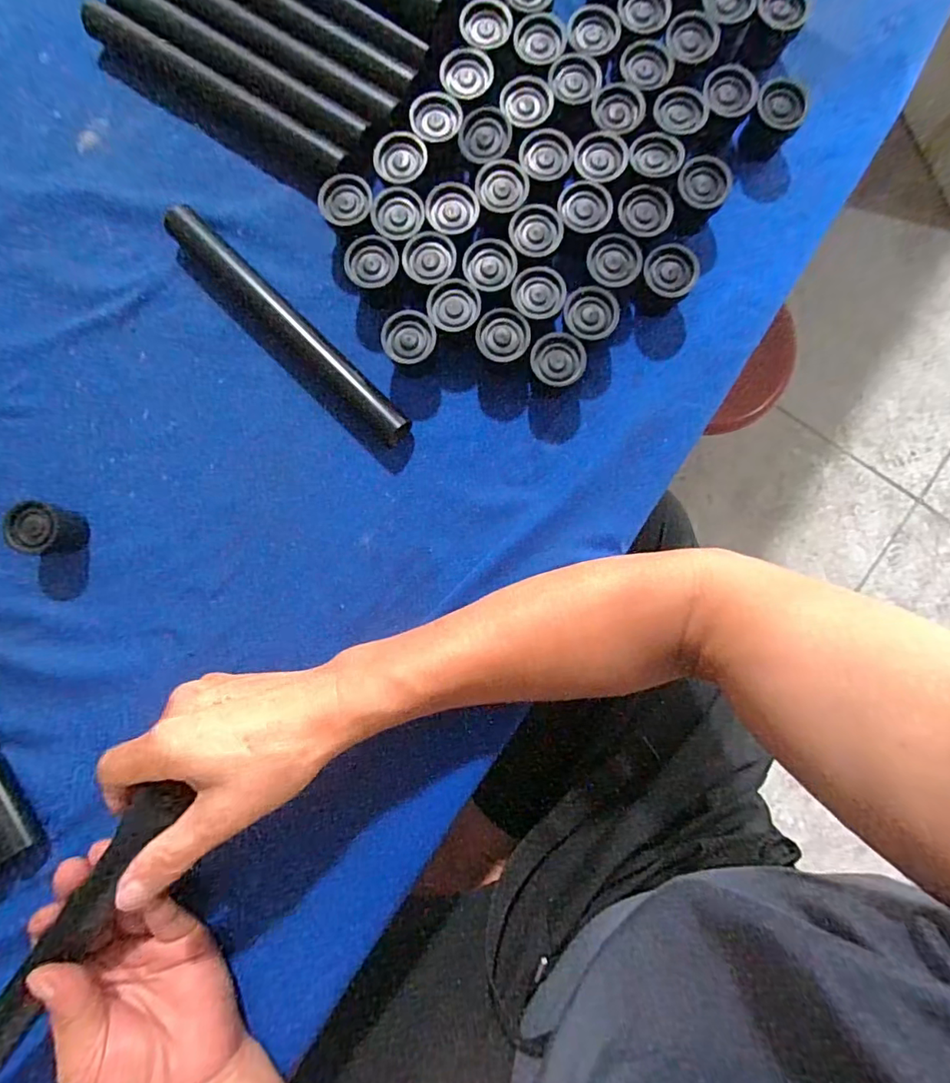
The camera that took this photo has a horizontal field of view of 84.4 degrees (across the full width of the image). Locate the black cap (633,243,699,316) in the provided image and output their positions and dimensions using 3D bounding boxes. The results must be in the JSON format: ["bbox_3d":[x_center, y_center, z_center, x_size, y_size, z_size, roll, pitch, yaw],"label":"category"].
[{"bbox_3d":[0.129,-0.176,0.355,0.034,0.033,0.032,0,87,1],"label":"black cap"}]

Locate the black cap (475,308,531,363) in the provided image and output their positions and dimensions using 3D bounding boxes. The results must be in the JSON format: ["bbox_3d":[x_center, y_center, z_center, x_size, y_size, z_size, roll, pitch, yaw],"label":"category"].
[{"bbox_3d":[0.019,-0.134,0.356,0.034,0.029,0.034,0,87,1],"label":"black cap"}]

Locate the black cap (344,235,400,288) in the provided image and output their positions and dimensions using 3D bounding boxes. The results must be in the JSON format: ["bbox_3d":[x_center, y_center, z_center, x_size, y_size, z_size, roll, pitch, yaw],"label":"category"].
[{"bbox_3d":[-0.068,-0.186,0.360,0.035,0.029,0.032,0,87,1],"label":"black cap"}]

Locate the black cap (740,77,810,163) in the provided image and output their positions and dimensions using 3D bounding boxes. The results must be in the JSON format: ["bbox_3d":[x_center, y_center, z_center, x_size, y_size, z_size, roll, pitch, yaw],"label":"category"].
[{"bbox_3d":[0.204,-0.287,0.360,0.032,0.033,0.031,0,87,1],"label":"black cap"}]

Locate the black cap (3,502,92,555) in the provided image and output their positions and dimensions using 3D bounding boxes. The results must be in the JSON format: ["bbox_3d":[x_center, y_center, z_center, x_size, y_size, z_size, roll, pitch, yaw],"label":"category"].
[{"bbox_3d":[-0.290,-0.008,0.355,0.032,0.031,0.034,0,87,1],"label":"black cap"}]

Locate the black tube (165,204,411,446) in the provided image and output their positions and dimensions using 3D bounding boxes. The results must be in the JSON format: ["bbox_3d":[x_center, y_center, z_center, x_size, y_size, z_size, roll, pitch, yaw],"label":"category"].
[{"bbox_3d":[-0.131,-0.150,0.366,0.222,0.018,0.022,44,89,3],"label":"black tube"}]

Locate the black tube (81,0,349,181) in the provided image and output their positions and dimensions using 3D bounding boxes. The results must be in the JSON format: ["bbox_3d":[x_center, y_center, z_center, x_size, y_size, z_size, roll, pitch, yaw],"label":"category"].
[{"bbox_3d":[-0.182,-0.316,0.371,0.218,0.021,0.022,33,88,3],"label":"black tube"}]

